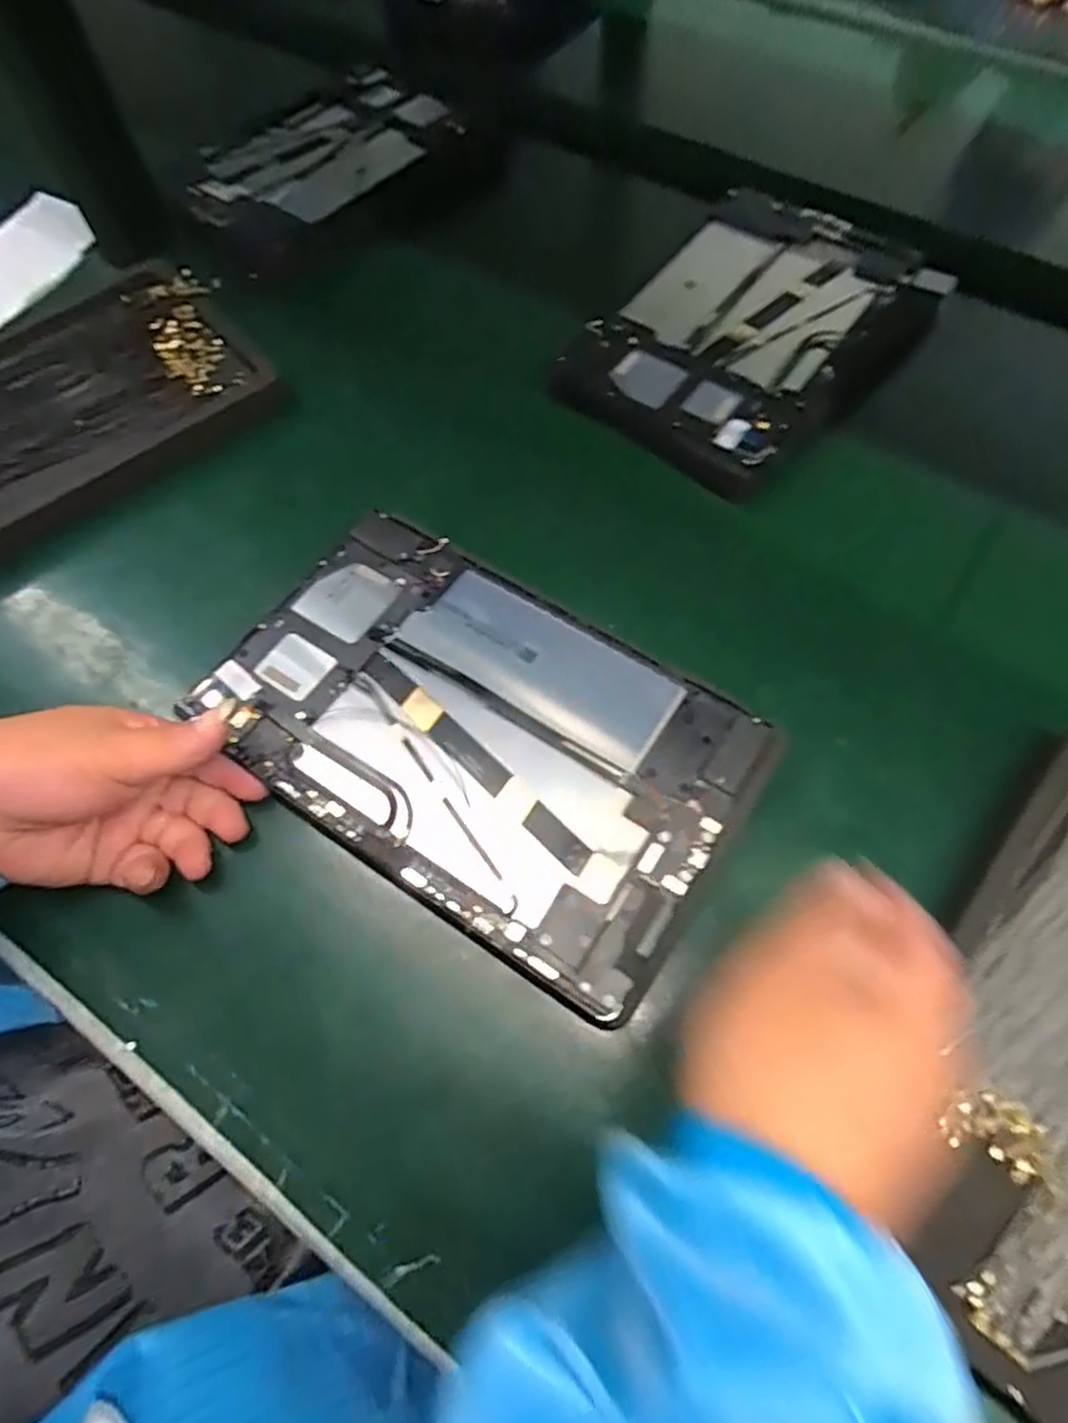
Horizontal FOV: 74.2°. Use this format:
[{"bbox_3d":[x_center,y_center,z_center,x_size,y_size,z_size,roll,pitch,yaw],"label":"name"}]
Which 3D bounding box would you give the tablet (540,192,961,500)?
[{"bbox_3d":[0.141,-0.247,0.463,0.171,0.034,0.233,40,71,19],"label":"tablet"}]

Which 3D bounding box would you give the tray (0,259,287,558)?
[{"bbox_3d":[-0.299,-0.183,0.435,0.251,0.032,0.159,-34,71,-14],"label":"tray"}]

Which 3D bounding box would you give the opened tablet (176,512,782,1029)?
[{"bbox_3d":[-0.028,0.010,0.329,0.243,0.011,0.151,31,70,13],"label":"opened tablet"}]

